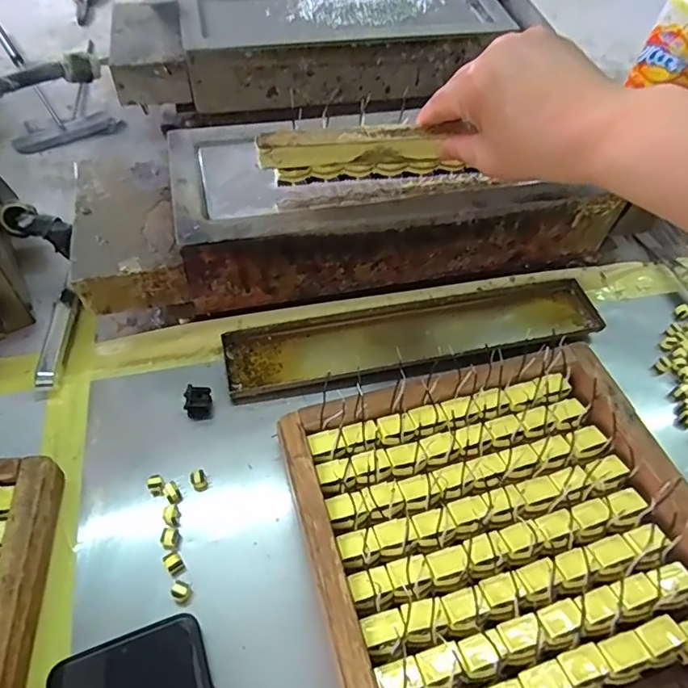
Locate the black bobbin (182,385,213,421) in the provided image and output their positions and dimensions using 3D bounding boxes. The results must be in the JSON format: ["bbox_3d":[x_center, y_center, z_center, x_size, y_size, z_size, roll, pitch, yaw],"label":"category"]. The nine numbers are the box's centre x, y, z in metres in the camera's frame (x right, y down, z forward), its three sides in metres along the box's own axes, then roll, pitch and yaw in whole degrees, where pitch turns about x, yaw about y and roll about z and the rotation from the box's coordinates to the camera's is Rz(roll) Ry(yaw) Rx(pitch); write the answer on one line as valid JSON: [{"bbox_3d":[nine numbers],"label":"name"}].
[{"bbox_3d":[-0.103,0.041,0.374,0.017,0.017,0.019,0,54,-5],"label":"black bobbin"}]

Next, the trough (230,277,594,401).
[{"bbox_3d":[0.057,-0.008,0.423,0.296,0.020,0.060,-8,56,-11],"label":"trough"}]

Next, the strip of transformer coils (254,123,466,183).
[{"bbox_3d":[0.013,-0.125,0.351,0.136,0.050,0.009,-6,78,-7],"label":"strip of transformer coils"}]

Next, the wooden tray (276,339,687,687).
[{"bbox_3d":[0.116,0.168,0.275,0.230,0.040,0.351,-12,56,-14],"label":"wooden tray"}]

